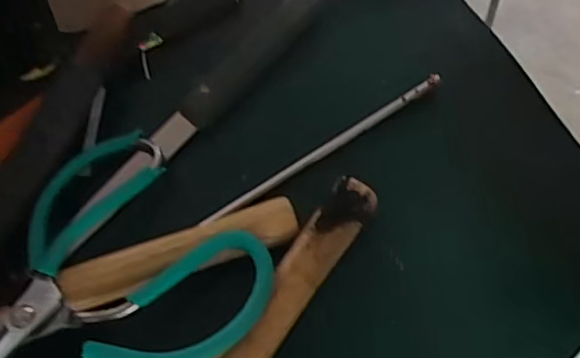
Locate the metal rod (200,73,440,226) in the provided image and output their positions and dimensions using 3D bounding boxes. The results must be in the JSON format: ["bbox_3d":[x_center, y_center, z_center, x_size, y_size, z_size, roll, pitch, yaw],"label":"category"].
[{"bbox_3d":[0.022,-0.018,0.346,0.167,0.009,0.009,-31,69,-13],"label":"metal rod"}]

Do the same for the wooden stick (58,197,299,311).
[{"bbox_3d":[-0.057,0.039,0.310,0.125,0.011,0.027,-17,67,-8],"label":"wooden stick"}]

